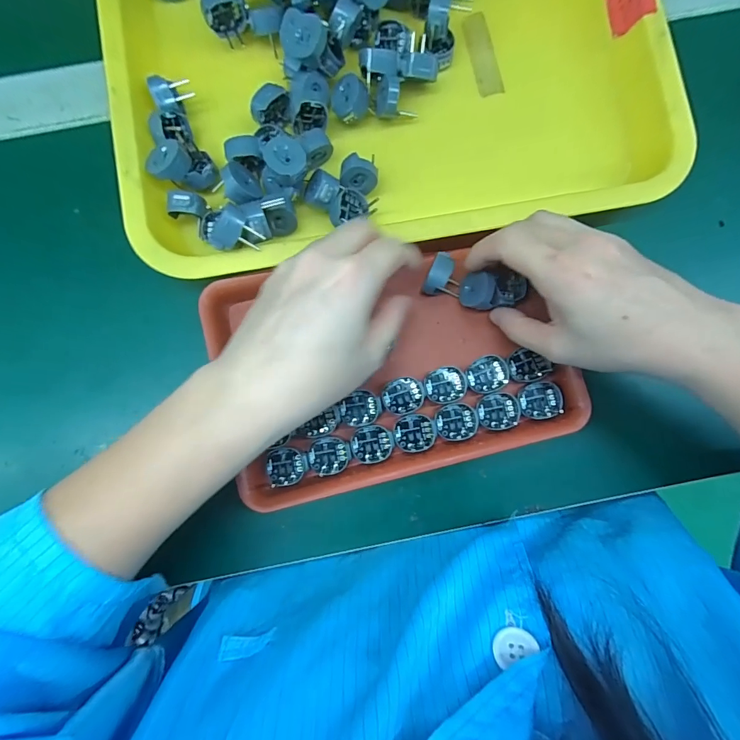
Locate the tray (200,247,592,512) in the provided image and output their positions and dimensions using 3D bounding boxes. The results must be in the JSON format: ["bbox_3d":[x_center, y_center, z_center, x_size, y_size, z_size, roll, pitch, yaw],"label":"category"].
[{"bbox_3d":[0.015,-0.007,0.274,0.227,0.026,0.155,-15,84,-2],"label":"tray"}]

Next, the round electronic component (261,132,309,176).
[{"bbox_3d":[-0.056,-0.141,0.267,0.026,0.021,0.029,-25,84,-3],"label":"round electronic component"}]

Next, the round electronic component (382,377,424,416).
[{"bbox_3d":[0.023,0.018,0.271,0.027,0.004,0.025,-1,84,0],"label":"round electronic component"}]

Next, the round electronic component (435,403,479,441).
[{"bbox_3d":[0.059,0.035,0.270,0.028,0.004,0.025,0,84,0],"label":"round electronic component"}]

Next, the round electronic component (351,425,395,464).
[{"bbox_3d":[0.002,0.051,0.269,0.028,0.004,0.024,-9,84,-1],"label":"round electronic component"}]

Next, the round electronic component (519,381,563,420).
[{"bbox_3d":[0.117,0.021,0.271,0.027,0.005,0.025,0,84,0],"label":"round electronic component"}]

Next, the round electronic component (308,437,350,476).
[{"bbox_3d":[-0.028,0.058,0.268,0.027,0.004,0.025,0,84,0],"label":"round electronic component"}]

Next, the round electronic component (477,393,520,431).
[{"bbox_3d":[0.088,0.028,0.271,0.028,0.004,0.025,-1,84,0],"label":"round electronic component"}]

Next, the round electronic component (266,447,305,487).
[{"bbox_3d":[-0.057,0.065,0.266,0.025,0.004,0.025,0,84,0],"label":"round electronic component"}]

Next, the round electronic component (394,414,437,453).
[{"bbox_3d":[0.031,0.043,0.269,0.028,0.004,0.025,0,84,0],"label":"round electronic component"}]

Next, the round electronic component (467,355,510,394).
[{"bbox_3d":[0.082,0.003,0.273,0.029,0.004,0.025,-12,84,-1],"label":"round electronic component"}]

